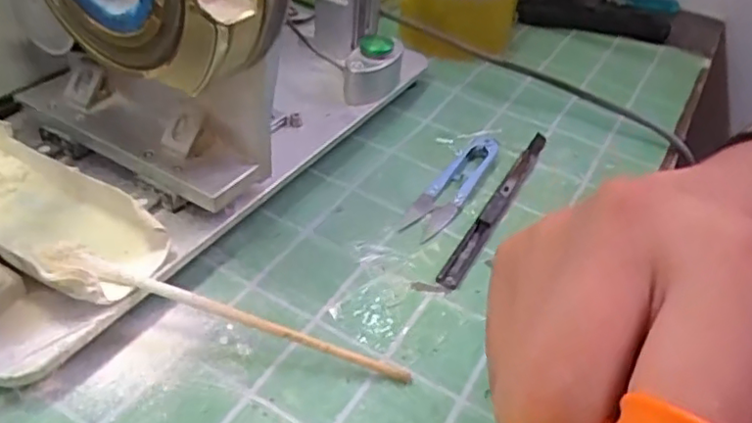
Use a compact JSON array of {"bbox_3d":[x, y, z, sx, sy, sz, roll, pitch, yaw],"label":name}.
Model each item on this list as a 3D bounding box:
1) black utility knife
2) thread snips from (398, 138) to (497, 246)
[{"bbox_3d":[0.072,-0.006,0.375,0.017,0.007,0.169,25,43,22],"label":"black utility knife"},{"bbox_3d":[0.050,-0.018,0.386,0.024,0.007,0.109,25,43,21],"label":"thread snips"}]

